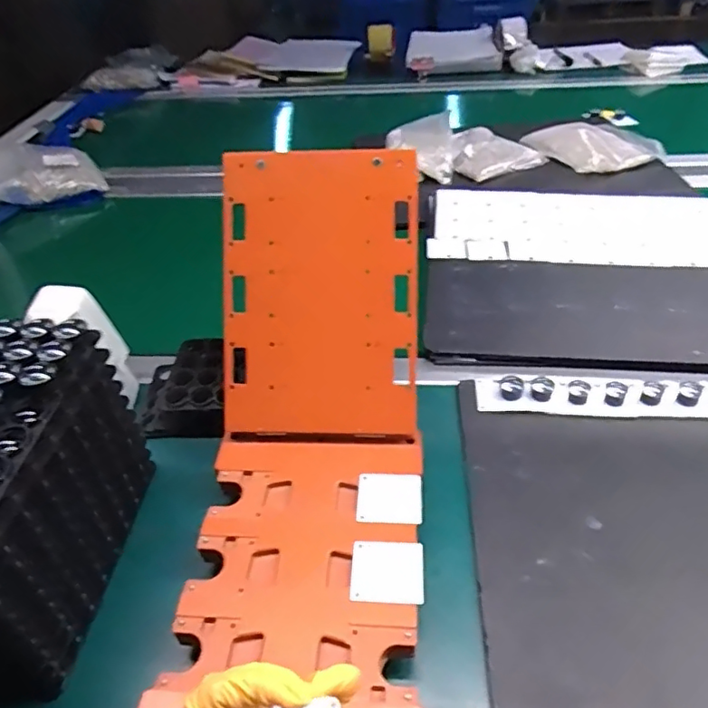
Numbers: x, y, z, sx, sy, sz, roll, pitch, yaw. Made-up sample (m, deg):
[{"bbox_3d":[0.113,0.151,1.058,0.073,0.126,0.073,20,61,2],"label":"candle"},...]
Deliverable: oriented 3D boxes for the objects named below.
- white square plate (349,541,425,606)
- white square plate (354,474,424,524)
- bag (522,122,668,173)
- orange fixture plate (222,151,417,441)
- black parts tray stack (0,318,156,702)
[{"bbox_3d":[0.023,0.152,0.402,0.050,0.004,0.045,-5,41,9],"label":"white square plate"},{"bbox_3d":[0.028,0.111,0.445,0.050,0.005,0.046,2,43,4],"label":"white square plate"},{"bbox_3d":[0.393,-0.341,0.957,0.204,0.034,0.147,-1,43,0],"label":"bag"},{"bbox_3d":[-0.028,-0.046,0.477,0.157,0.233,0.010,0,4,3],"label":"orange fixture plate"},{"bbox_3d":[-0.236,0.098,0.393,0.101,0.166,0.204,4,43,6],"label":"black parts tray stack"}]

